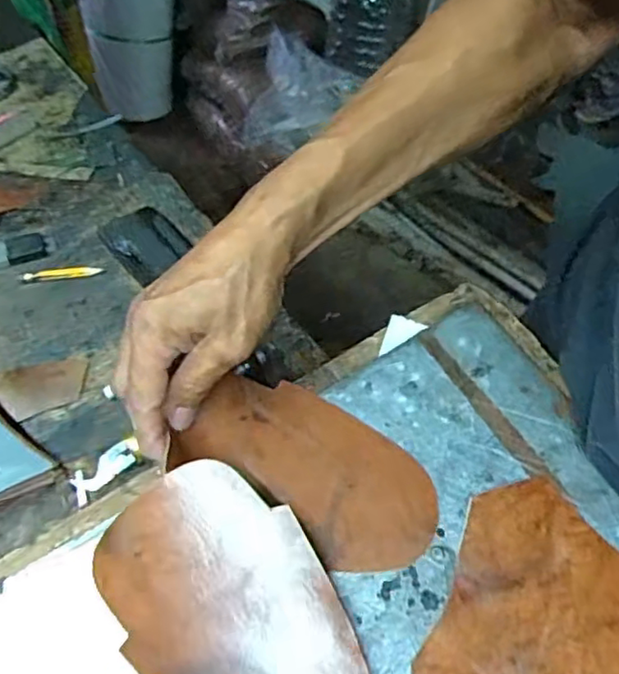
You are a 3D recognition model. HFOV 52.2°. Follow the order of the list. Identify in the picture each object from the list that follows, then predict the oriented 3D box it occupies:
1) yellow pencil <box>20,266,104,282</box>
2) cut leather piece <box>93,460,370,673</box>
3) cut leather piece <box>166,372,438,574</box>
[{"bbox_3d":[-0.192,-0.049,0.490,0.060,0.005,0.009,-5,51,-10],"label":"yellow pencil"},{"bbox_3d":[-0.033,0.139,0.315,0.156,0.010,0.097,39,80,11],"label":"cut leather piece"},{"bbox_3d":[0.003,0.076,0.368,0.143,0.022,0.081,27,58,18],"label":"cut leather piece"}]

